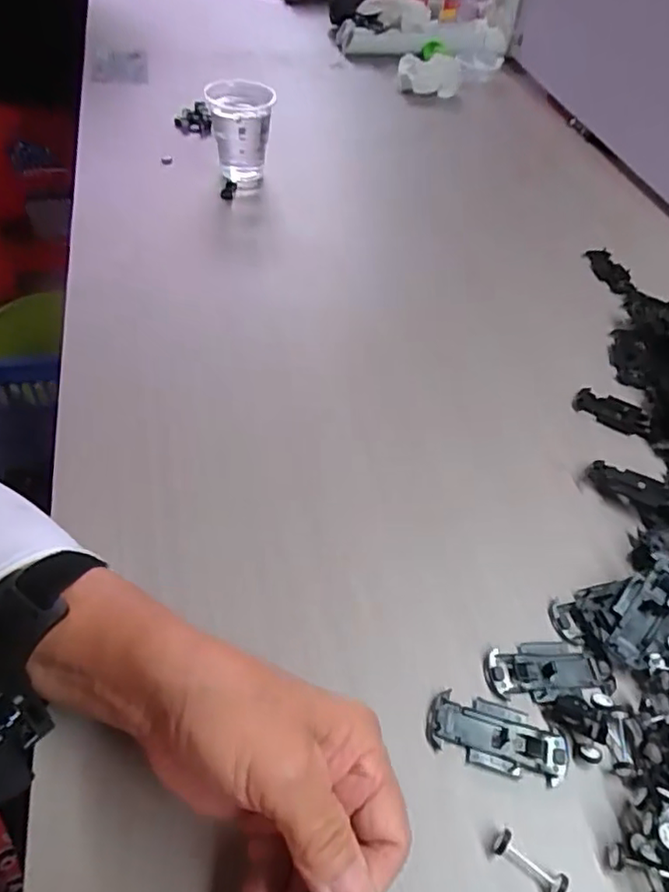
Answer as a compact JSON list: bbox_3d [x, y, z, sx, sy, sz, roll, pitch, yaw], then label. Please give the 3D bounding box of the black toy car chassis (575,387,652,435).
[{"bbox_3d":[0.205,-0.026,0.445,0.054,0.007,0.029,22,54,14],"label":"black toy car chassis"}]

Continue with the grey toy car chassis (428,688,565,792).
[{"bbox_3d":[0.079,0.140,0.289,0.066,0.004,0.030,15,52,9],"label":"grey toy car chassis"}]

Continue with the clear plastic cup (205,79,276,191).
[{"bbox_3d":[-0.090,-0.307,0.598,0.065,0.077,0.066,-9,52,-9],"label":"clear plastic cup"}]

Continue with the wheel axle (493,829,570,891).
[{"bbox_3d":[0.084,0.179,0.257,0.033,0.009,0.010,32,57,21],"label":"wheel axle"}]

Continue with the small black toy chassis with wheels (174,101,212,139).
[{"bbox_3d":[-0.157,-0.362,0.665,0.037,0.023,0.048,-12,53,-12],"label":"small black toy chassis with wheels"}]

